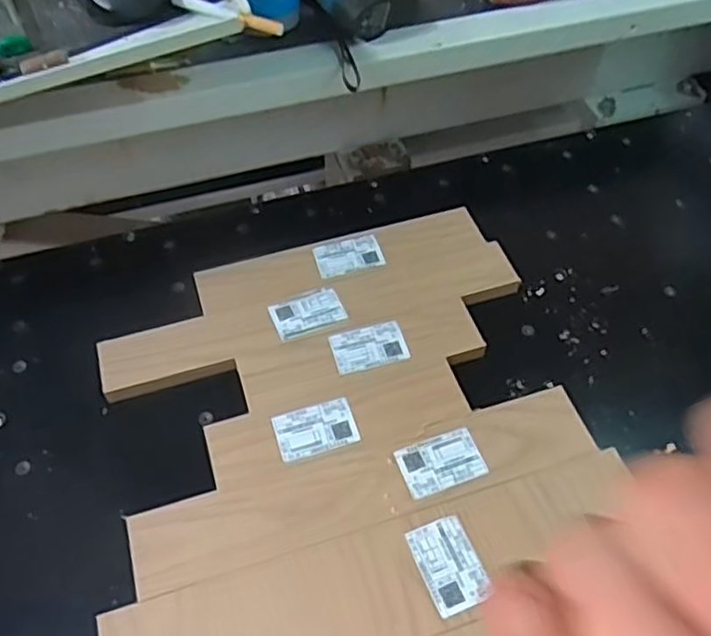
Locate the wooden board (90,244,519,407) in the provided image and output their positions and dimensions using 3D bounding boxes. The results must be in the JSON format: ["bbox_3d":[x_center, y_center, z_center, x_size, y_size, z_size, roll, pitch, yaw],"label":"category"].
[{"bbox_3d":[-0.033,0.000,0.597,0.356,0.017,0.056,-15,56,-10],"label":"wooden board"}]

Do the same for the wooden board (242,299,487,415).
[{"bbox_3d":[0.005,0.031,0.574,0.197,0.015,0.055,-13,56,-10],"label":"wooden board"}]

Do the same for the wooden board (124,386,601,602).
[{"bbox_3d":[0.010,0.121,0.503,0.333,0.015,0.060,-15,56,-11],"label":"wooden board"}]

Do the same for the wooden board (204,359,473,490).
[{"bbox_3d":[-0.013,0.081,0.538,0.196,0.016,0.053,-15,56,-11],"label":"wooden board"}]

